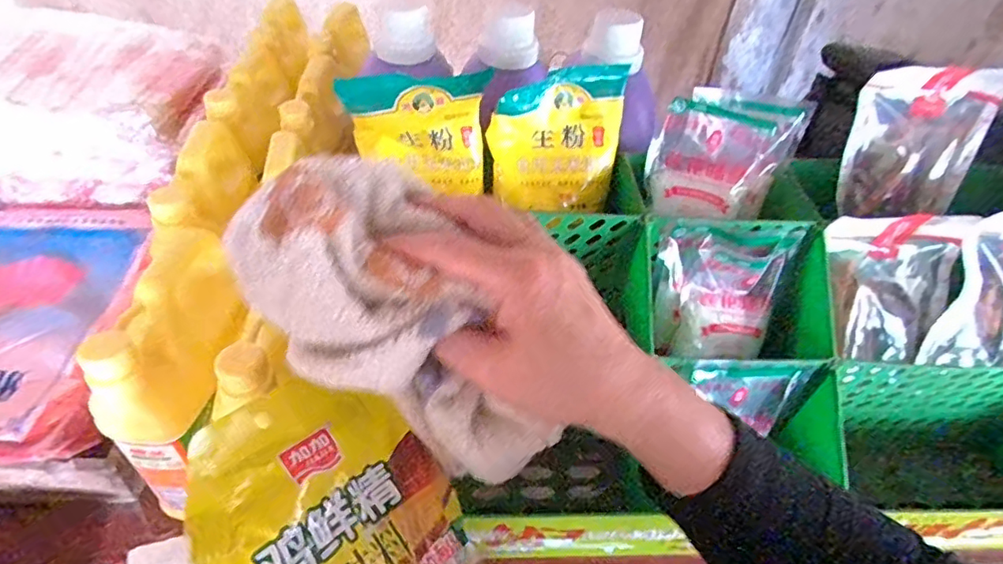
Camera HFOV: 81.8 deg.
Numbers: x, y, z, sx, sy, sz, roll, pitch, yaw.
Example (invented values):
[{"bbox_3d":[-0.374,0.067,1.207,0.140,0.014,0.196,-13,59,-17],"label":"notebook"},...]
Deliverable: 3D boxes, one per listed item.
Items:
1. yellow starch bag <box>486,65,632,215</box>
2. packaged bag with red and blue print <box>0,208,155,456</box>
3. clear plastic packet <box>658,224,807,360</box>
[{"bbox_3d":[0.052,-0.132,0.537,0.122,0.134,0.040,5,16,-9],"label":"yellow starch bag"},{"bbox_3d":[-0.465,0.024,0.553,0.218,0.030,0.305,0,45,-7],"label":"packaged bag with red and blue print"},{"bbox_3d":[0.197,0.021,0.517,0.120,0.141,0.045,8,15,-1],"label":"clear plastic packet"}]

